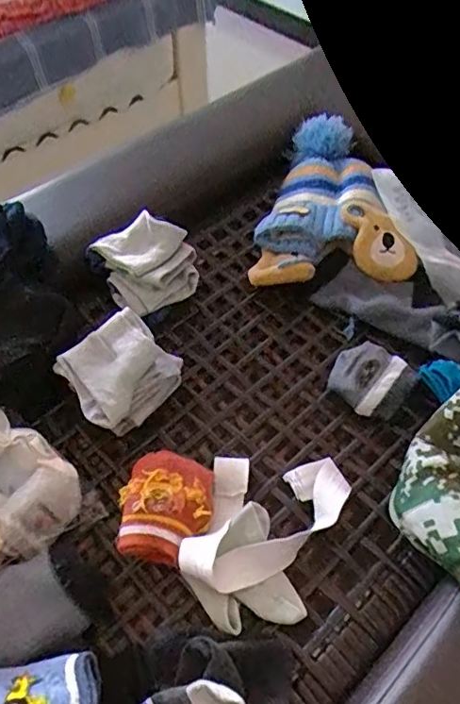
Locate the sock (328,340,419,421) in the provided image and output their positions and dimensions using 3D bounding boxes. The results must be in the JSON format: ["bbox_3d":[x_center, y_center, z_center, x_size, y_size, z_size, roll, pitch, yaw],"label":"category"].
[{"bbox_3d":[0.148,0.034,0.577,0.073,0.041,0.078,0,54,0],"label":"sock"}]

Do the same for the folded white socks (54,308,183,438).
[{"bbox_3d":[-0.114,0.025,0.556,0.092,0.080,0.109,32,60,21],"label":"folded white socks"}]

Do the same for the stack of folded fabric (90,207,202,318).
[{"bbox_3d":[-0.094,-0.097,0.629,0.105,0.079,0.094,-23,57,-16],"label":"stack of folded fabric"}]

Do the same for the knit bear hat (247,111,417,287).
[{"bbox_3d":[0.114,-0.195,0.716,0.187,0.076,0.271,-3,54,-2],"label":"knit bear hat"}]

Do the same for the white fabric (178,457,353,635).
[{"bbox_3d":[0.031,0.159,0.481,0.119,0.053,0.161,13,55,9],"label":"white fabric"}]

